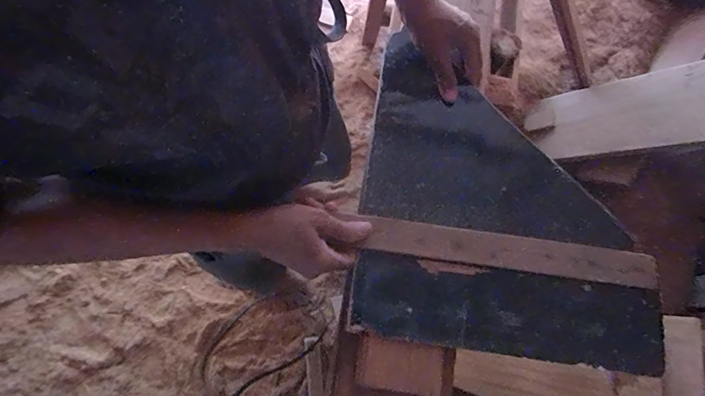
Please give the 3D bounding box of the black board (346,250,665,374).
[{"bbox_3d":[0.172,0.130,0.465,0.347,0.022,0.092,8,77,1],"label":"black board"}]

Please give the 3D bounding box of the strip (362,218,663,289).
[{"bbox_3d":[0.175,0.062,0.467,0.323,0.020,0.040,7,71,4],"label":"strip"}]

